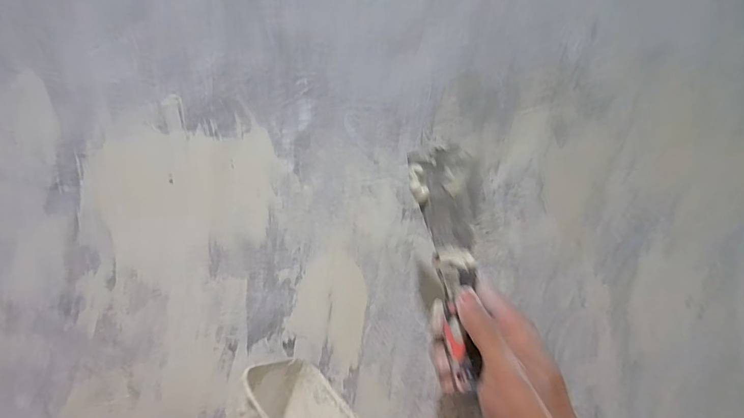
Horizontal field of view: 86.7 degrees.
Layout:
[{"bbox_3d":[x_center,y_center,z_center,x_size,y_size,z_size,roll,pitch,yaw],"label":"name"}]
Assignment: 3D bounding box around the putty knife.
[{"bbox_3d":[0.066,0.037,0.308,0.017,0.173,0.055,0,-11,-44],"label":"putty knife"}]

